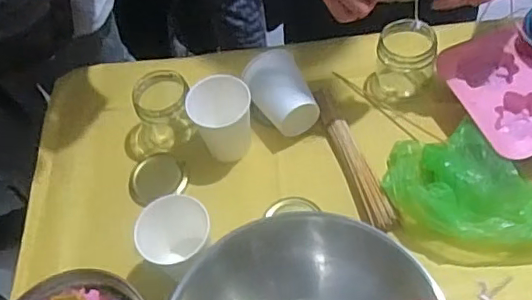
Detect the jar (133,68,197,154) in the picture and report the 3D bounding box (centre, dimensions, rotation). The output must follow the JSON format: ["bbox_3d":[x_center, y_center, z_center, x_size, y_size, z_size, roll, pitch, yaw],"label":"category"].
[{"bbox_3d":[-0.126,-0.040,0.692,0.074,0.087,0.075,-2,56,2],"label":"jar"}]

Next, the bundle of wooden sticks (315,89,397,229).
[{"bbox_3d":[0.100,0.009,0.658,0.025,0.029,0.189,-16,57,-7],"label":"bundle of wooden sticks"}]

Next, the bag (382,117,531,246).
[{"bbox_3d":[0.227,0.039,0.605,0.188,0.048,0.129,14,59,12],"label":"bag"}]

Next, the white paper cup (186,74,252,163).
[{"bbox_3d":[-0.052,-0.036,0.676,0.069,0.086,0.074,-2,56,2],"label":"white paper cup"}]

